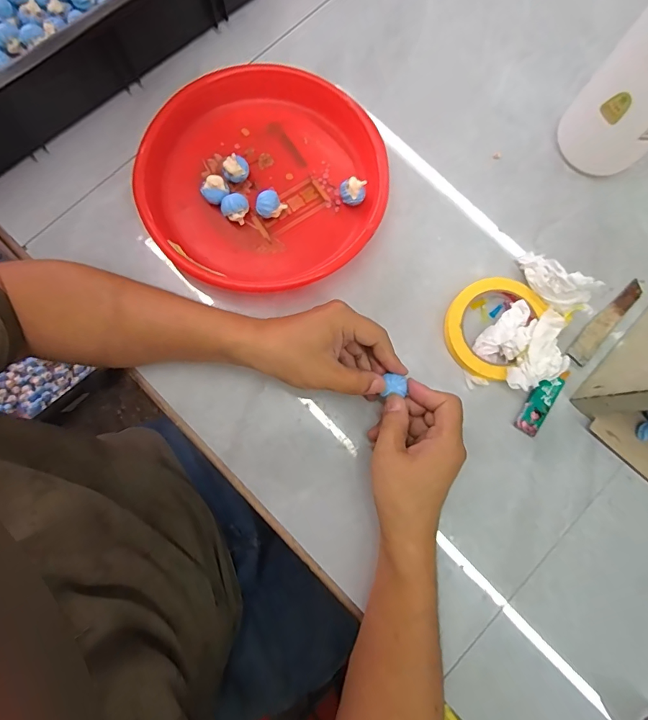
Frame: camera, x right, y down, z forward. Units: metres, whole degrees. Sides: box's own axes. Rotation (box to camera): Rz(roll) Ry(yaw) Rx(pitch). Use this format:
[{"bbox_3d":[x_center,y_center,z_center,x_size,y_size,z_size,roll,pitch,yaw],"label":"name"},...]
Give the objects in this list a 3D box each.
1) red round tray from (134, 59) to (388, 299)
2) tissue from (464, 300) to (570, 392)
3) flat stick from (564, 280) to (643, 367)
[{"bbox_3d":[-0.065,-0.195,0.453,0.243,0.039,0.250,0,80,-1],"label":"red round tray"},{"bbox_3d":[0.193,-0.010,0.428,0.101,0.030,0.079,-23,81,-5],"label":"tissue"},{"bbox_3d":[0.305,-0.042,0.452,0.023,0.006,0.118,43,79,6],"label":"flat stick"}]

